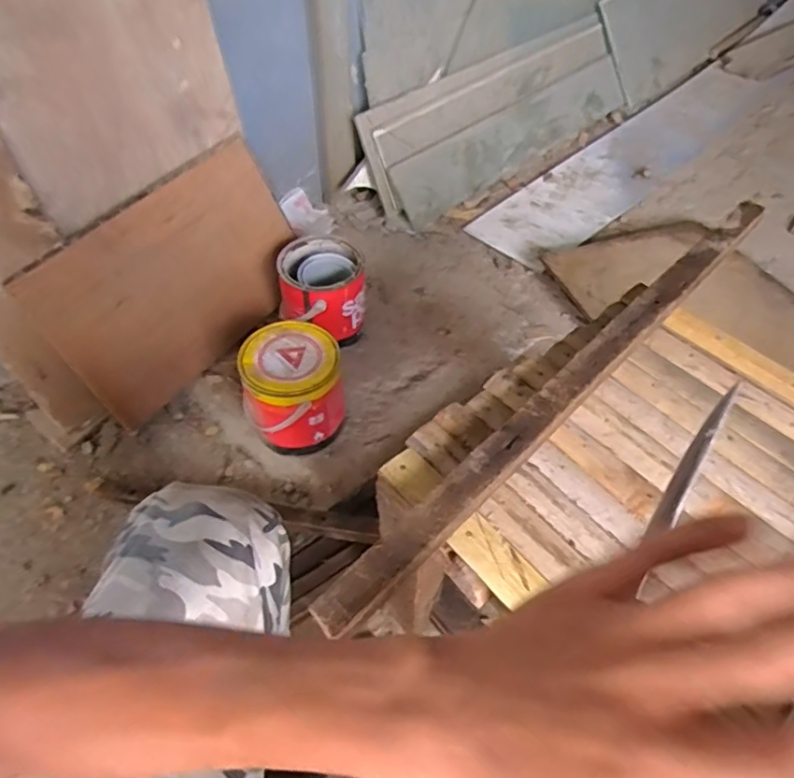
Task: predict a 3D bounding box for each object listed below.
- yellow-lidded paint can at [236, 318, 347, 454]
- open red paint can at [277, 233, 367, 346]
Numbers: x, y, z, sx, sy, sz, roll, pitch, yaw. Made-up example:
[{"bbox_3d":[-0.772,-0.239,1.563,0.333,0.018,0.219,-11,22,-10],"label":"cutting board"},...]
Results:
[{"bbox_3d":[-0.161,0.010,0.963,0.145,0.194,0.144,1,51,-1],"label":"yellow-lidded paint can"},{"bbox_3d":[-0.139,-0.170,1.118,0.152,0.153,0.180,-12,53,-12],"label":"open red paint can"}]

